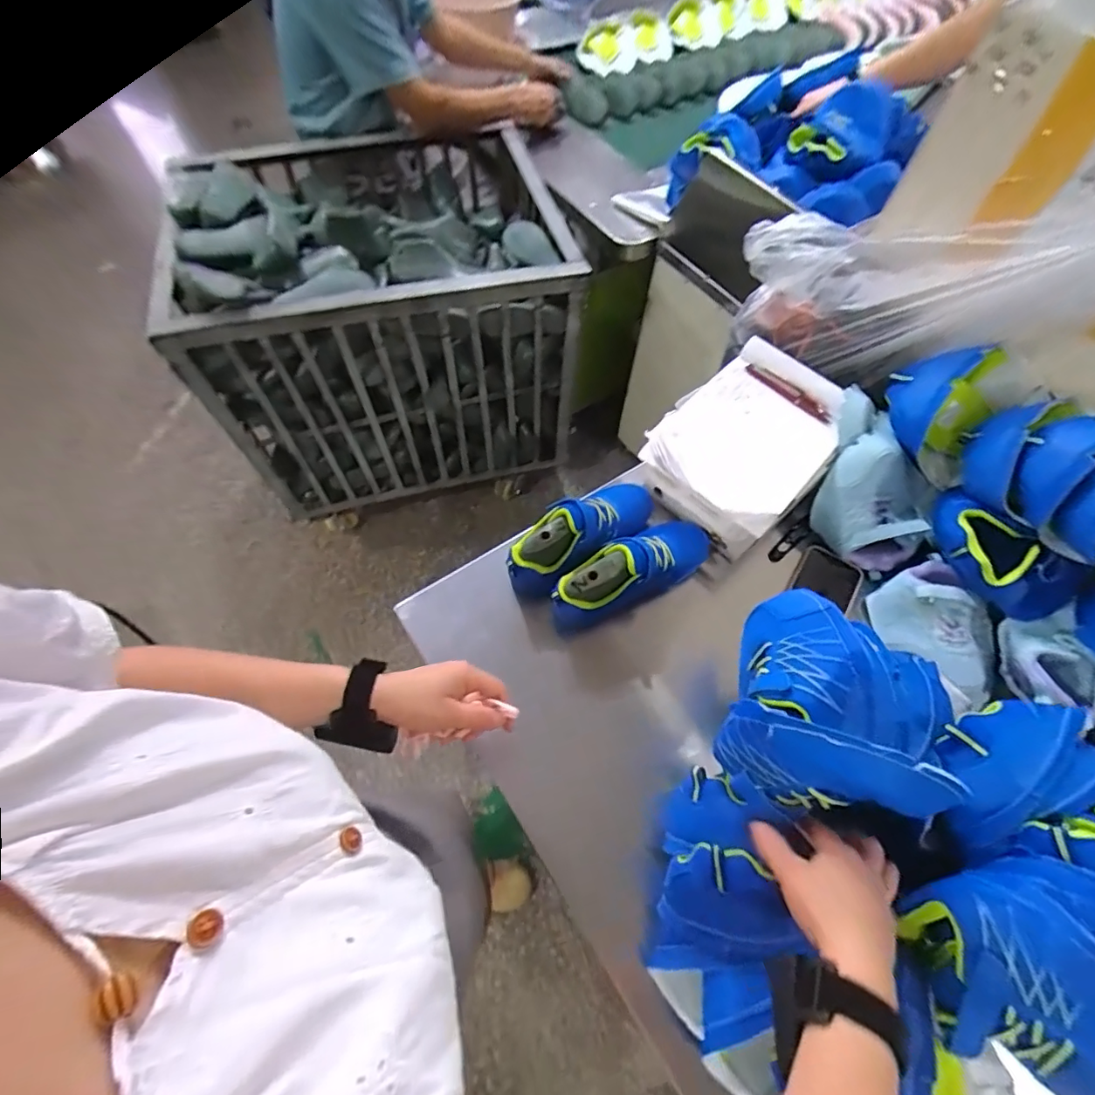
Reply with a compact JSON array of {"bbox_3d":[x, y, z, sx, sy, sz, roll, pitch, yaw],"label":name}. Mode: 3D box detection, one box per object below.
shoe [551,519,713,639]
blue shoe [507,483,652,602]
[{"bbox_3d":[0.106,0.032,0.656,0.226,0.122,0.078,-28,66,-15],"label":"shoe"},{"bbox_3d":[0.046,-0.025,0.664,0.229,0.085,0.076,-38,69,-20],"label":"blue shoe"}]

